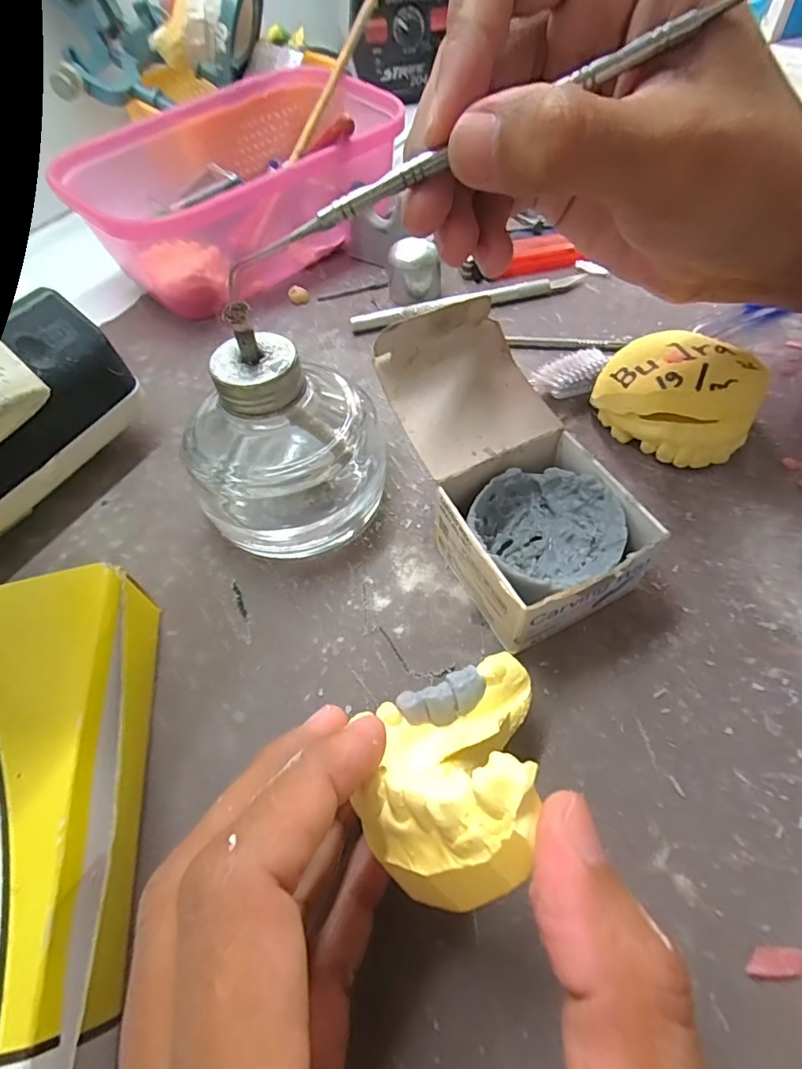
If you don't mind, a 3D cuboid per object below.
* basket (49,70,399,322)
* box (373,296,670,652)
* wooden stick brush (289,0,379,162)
[{"bbox_3d":[-0.091,-0.216,0.318,0.186,0.064,0.126,-38,61,-20],"label":"basket"},{"bbox_3d":[0.036,-0.020,0.176,0.058,0.063,0.107,-23,57,-12],"label":"box"},{"bbox_3d":[-0.033,-0.315,0.327,0.011,0.010,0.177,19,80,16],"label":"wooden stick brush"}]

